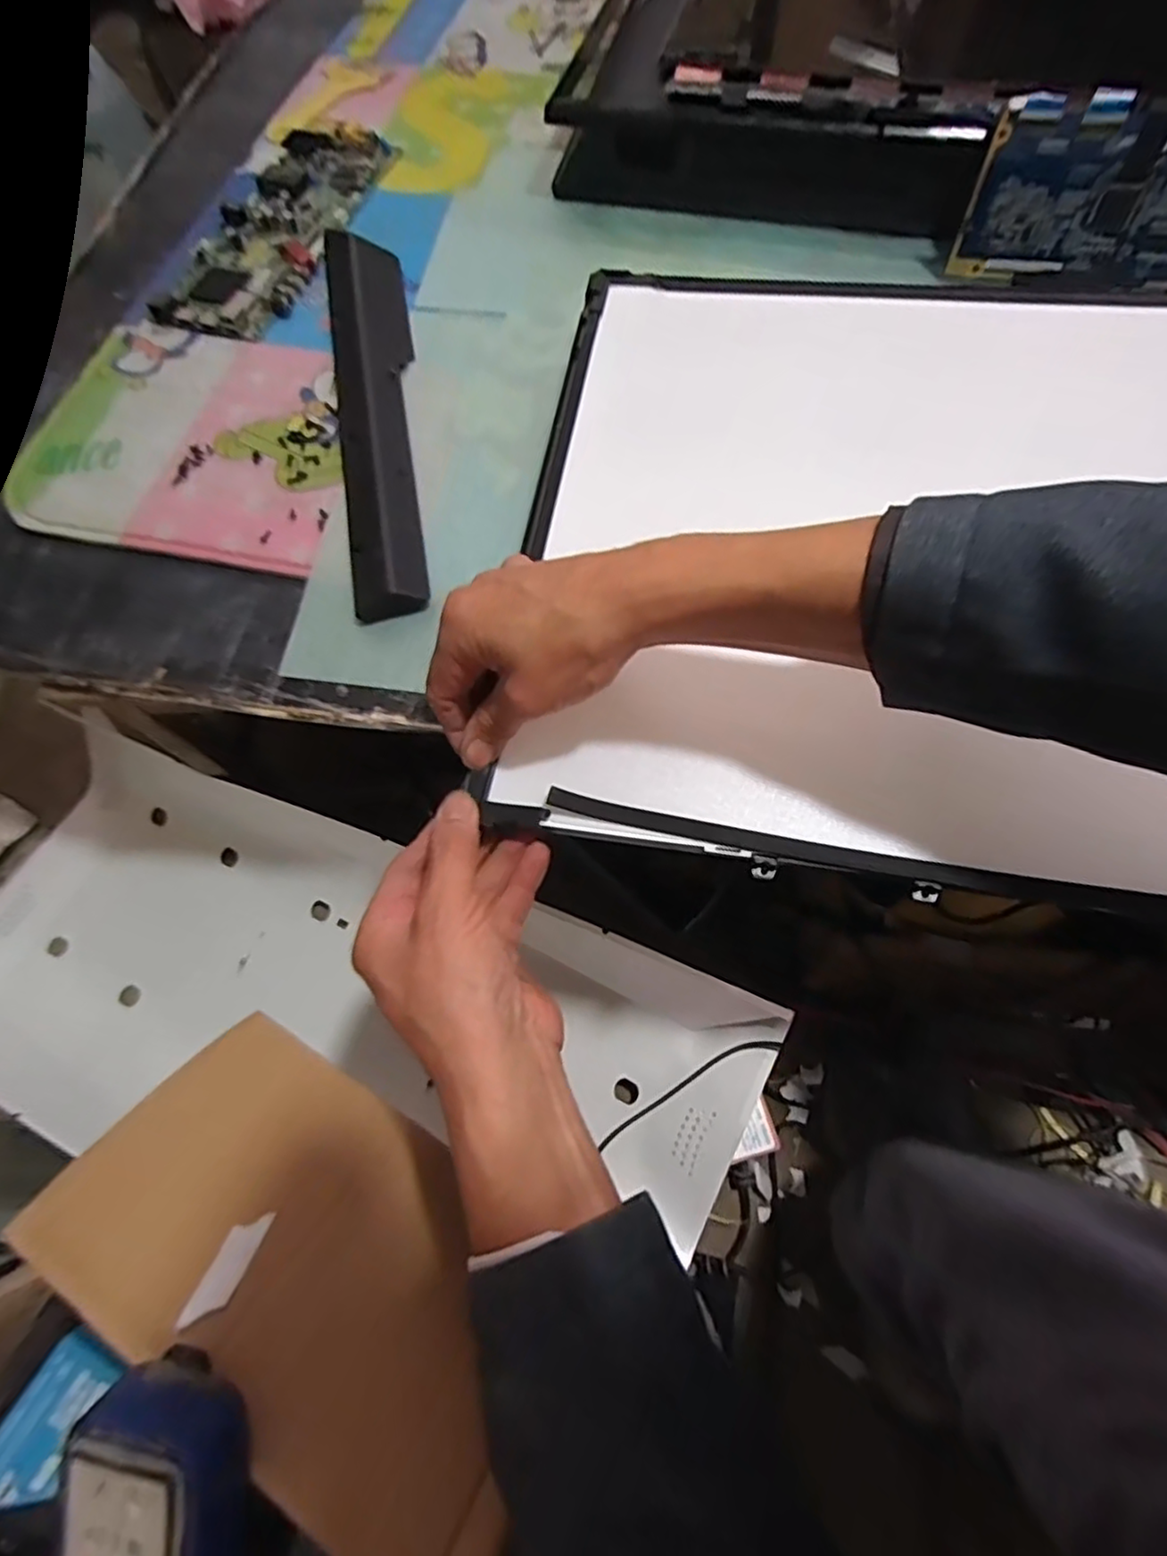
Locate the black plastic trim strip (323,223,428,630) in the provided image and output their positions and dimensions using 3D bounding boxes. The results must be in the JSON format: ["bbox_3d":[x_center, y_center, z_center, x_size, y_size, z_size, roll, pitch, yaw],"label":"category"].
[{"bbox_3d":[-0.156,-0.283,0.491,0.059,0.025,0.389,-9,65,-4],"label":"black plastic trim strip"}]

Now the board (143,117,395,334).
[{"bbox_3d":[-0.264,-0.485,0.580,0.106,0.021,0.285,13,66,6],"label":"board"}]

